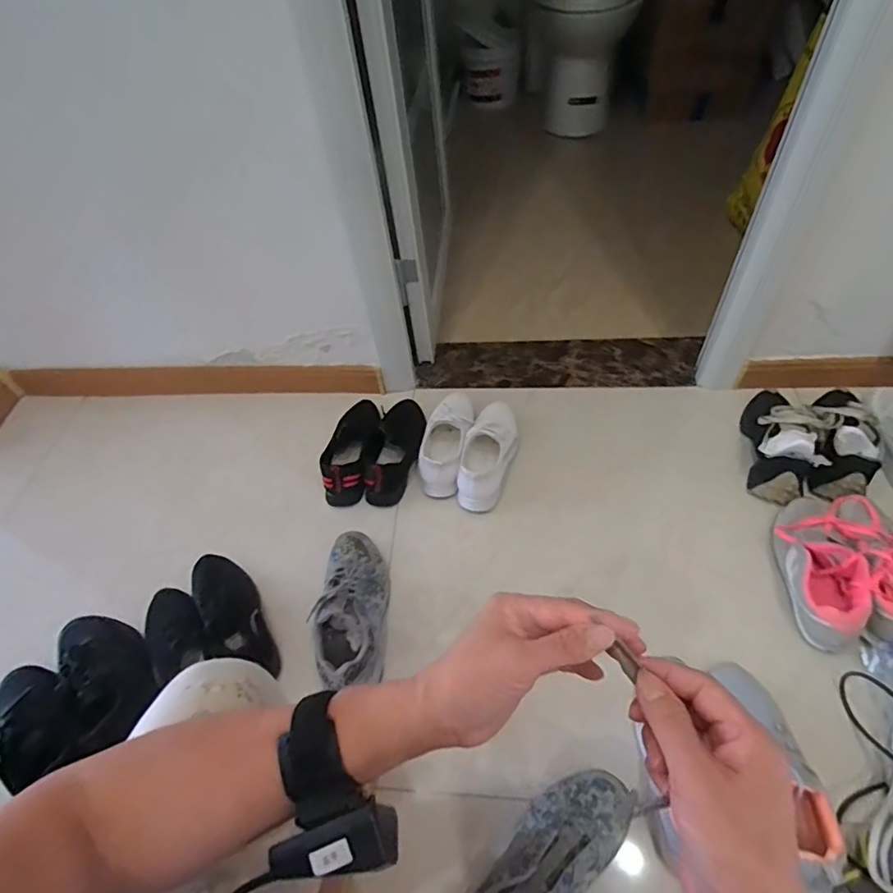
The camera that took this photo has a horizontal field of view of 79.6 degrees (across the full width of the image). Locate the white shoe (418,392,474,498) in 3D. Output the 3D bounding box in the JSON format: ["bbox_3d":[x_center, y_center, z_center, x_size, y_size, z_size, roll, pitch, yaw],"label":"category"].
[{"bbox_3d":[0.004,-0.020,1.072,0.093,0.091,0.251,3,53,9],"label":"white shoe"}]

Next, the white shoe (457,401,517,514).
[{"bbox_3d":[0.086,0.002,1.039,0.085,0.093,0.251,11,54,14],"label":"white shoe"}]

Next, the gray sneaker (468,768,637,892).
[{"bbox_3d":[0.116,0.508,0.642,0.273,0.103,0.100,-40,59,-23],"label":"gray sneaker"}]

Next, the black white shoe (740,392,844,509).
[{"bbox_3d":[0.630,-0.012,0.996,0.123,0.122,0.248,12,55,15],"label":"black white shoe"}]

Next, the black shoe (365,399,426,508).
[{"bbox_3d":[-0.093,-0.010,1.080,0.098,0.085,0.259,5,53,10],"label":"black shoe"}]

